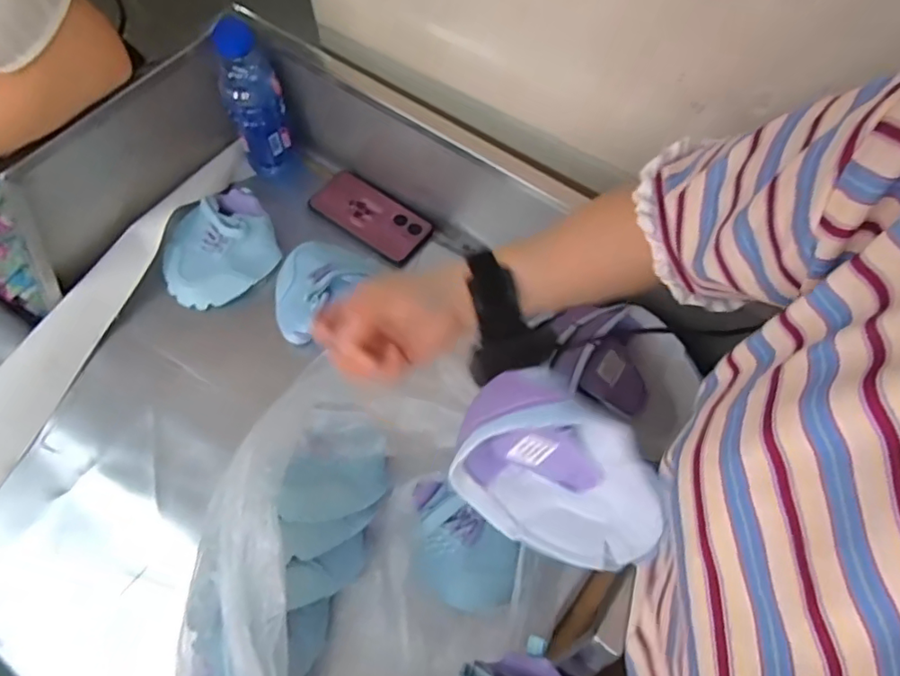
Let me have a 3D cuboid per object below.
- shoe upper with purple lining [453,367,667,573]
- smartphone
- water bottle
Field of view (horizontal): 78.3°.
[{"bbox_3d":[0.077,0.090,0.383,0.143,0.134,0.085,16,54,6],"label":"shoe upper with purple lining"},{"bbox_3d":[-0.107,-0.165,0.742,0.163,0.011,0.081,33,68,14],"label":"smartphone"},{"bbox_3d":[-0.242,-0.288,0.697,0.071,0.194,0.053,-19,66,-11],"label":"water bottle"}]

